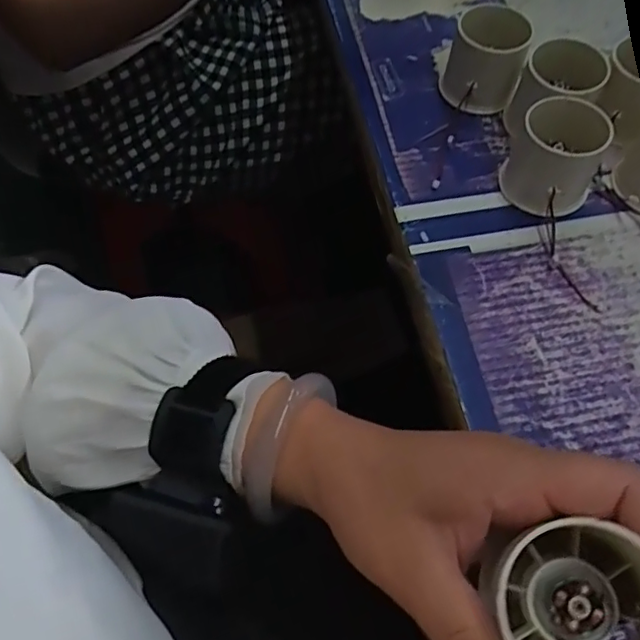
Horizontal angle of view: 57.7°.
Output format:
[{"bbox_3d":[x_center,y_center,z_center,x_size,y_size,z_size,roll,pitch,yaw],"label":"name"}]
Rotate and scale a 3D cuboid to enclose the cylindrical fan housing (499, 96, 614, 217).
[{"bbox_3d":[0.148,-0.102,0.363,0.053,0.045,0.059,25,64,14],"label":"cylindrical fan housing"}]

